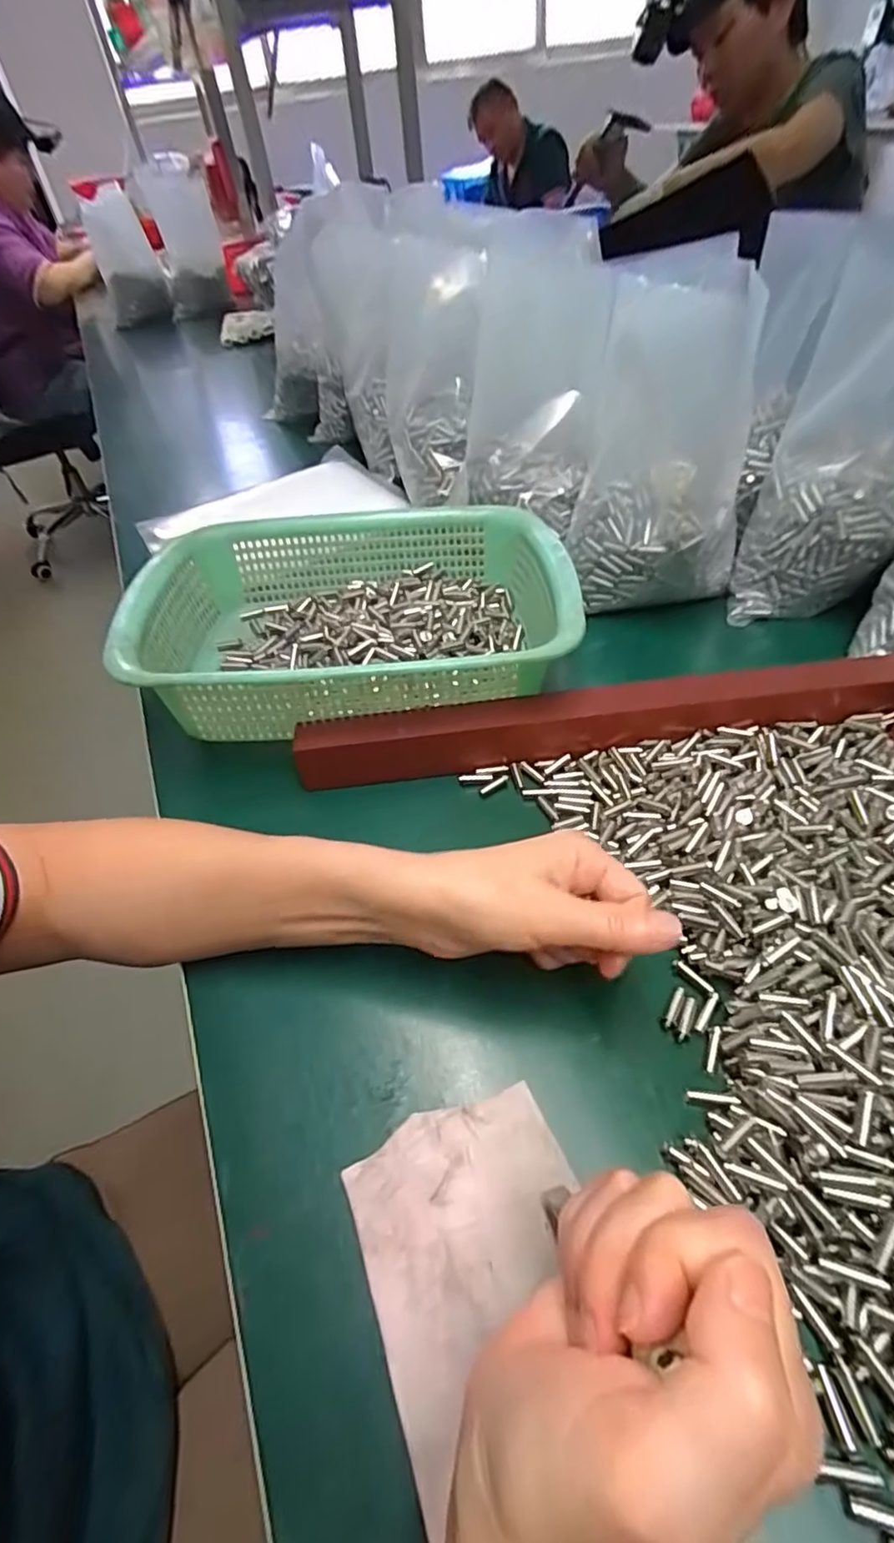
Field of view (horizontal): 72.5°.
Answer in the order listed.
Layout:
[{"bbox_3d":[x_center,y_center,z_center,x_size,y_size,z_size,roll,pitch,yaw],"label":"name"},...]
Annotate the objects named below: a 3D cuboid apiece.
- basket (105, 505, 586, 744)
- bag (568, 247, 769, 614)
[{"bbox_3d":[-0.063,-0.117,0.454,0.300,0.087,0.226,-8,49,0],"label":"basket"},{"bbox_3d":[0.166,-0.245,0.458,0.120,0.237,0.086,5,28,11],"label":"bag"}]

